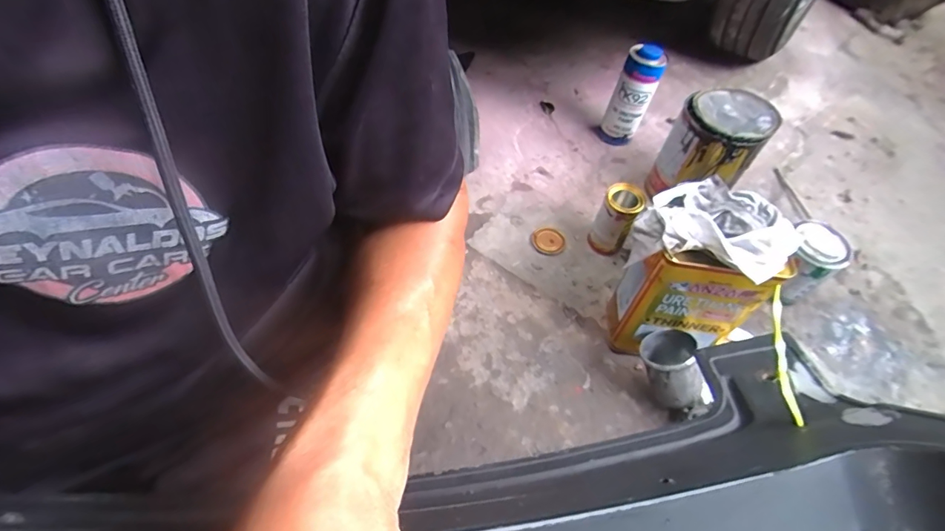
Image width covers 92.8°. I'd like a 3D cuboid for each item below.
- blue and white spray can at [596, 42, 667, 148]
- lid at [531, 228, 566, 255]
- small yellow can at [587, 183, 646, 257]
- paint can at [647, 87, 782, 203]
[{"bbox_3d":[0.351,-0.373,1.011,0.093,0.202,0.070,22,55,11],"label":"blue and white spray can"},{"bbox_3d":[0.153,-0.048,0.901,0.068,0.013,0.059,14,54,6],"label":"lid"},{"bbox_3d":[0.265,-0.081,0.846,0.066,0.136,0.066,2,54,-3],"label":"small yellow can"},{"bbox_3d":[0.478,-0.226,0.912,0.151,0.207,0.163,2,54,-3],"label":"paint can"}]

